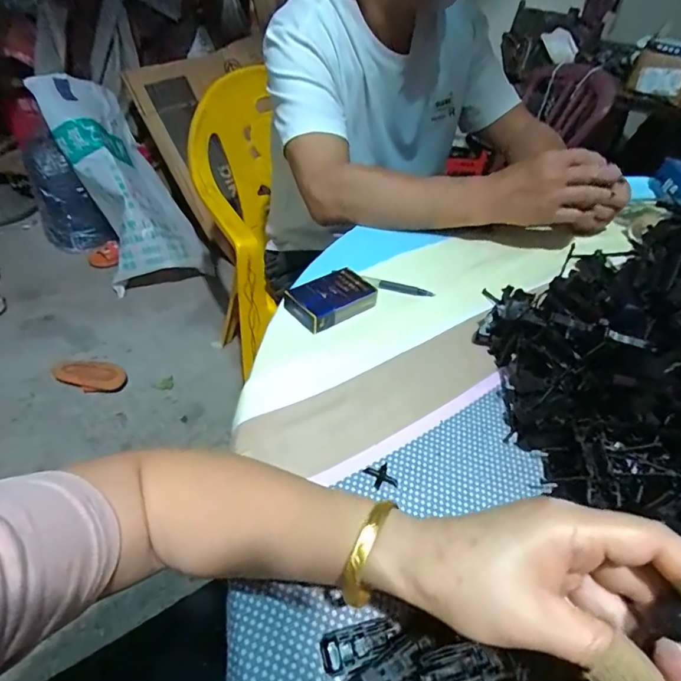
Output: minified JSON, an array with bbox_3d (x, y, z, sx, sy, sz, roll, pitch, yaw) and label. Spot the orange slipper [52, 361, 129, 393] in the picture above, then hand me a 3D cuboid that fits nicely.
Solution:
[{"bbox_3d":[-0.731,0.103,1.370,0.203,0.053,0.088,0,43,-6],"label":"orange slipper"}]

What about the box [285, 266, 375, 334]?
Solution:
[{"bbox_3d":[-0.010,-0.046,0.505,0.096,0.023,0.058,-23,51,-27],"label":"box"}]

